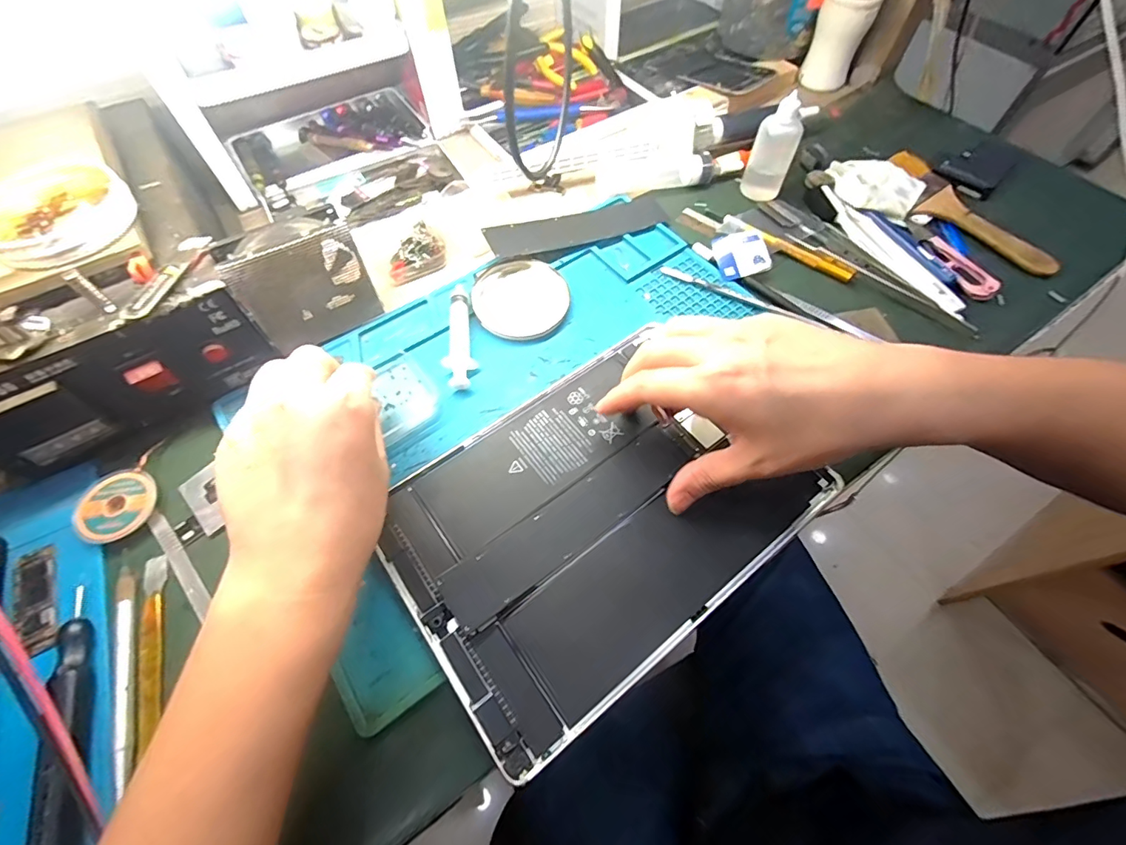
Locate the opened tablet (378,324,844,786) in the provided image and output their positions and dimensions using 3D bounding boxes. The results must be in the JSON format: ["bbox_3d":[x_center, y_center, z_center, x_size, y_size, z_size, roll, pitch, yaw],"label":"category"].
[{"bbox_3d":[0.018,0.051,0.290,0.227,0.010,0.170,-34,66,-17],"label":"opened tablet"}]

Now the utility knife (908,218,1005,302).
[{"bbox_3d":[0.315,-0.138,0.386,0.020,0.011,0.095,-12,62,-6],"label":"utility knife"}]

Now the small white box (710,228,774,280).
[{"bbox_3d":[0.149,-0.141,0.397,0.042,0.010,0.046,-15,66,6],"label":"small white box"}]

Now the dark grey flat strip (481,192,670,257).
[{"bbox_3d":[0.015,-0.167,0.409,0.163,0.009,0.036,-22,78,-18],"label":"dark grey flat strip"}]

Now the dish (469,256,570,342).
[{"bbox_3d":[-0.034,-0.099,0.373,0.073,0.009,0.076,0,61,0],"label":"dish"}]

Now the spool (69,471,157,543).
[{"bbox_3d":[-0.277,0.051,0.292,0.045,0.009,0.044,0,61,0],"label":"spool"}]

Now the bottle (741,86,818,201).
[{"bbox_3d":[0.182,-0.237,0.407,0.028,0.074,0.028,-26,64,-13],"label":"bottle"}]

